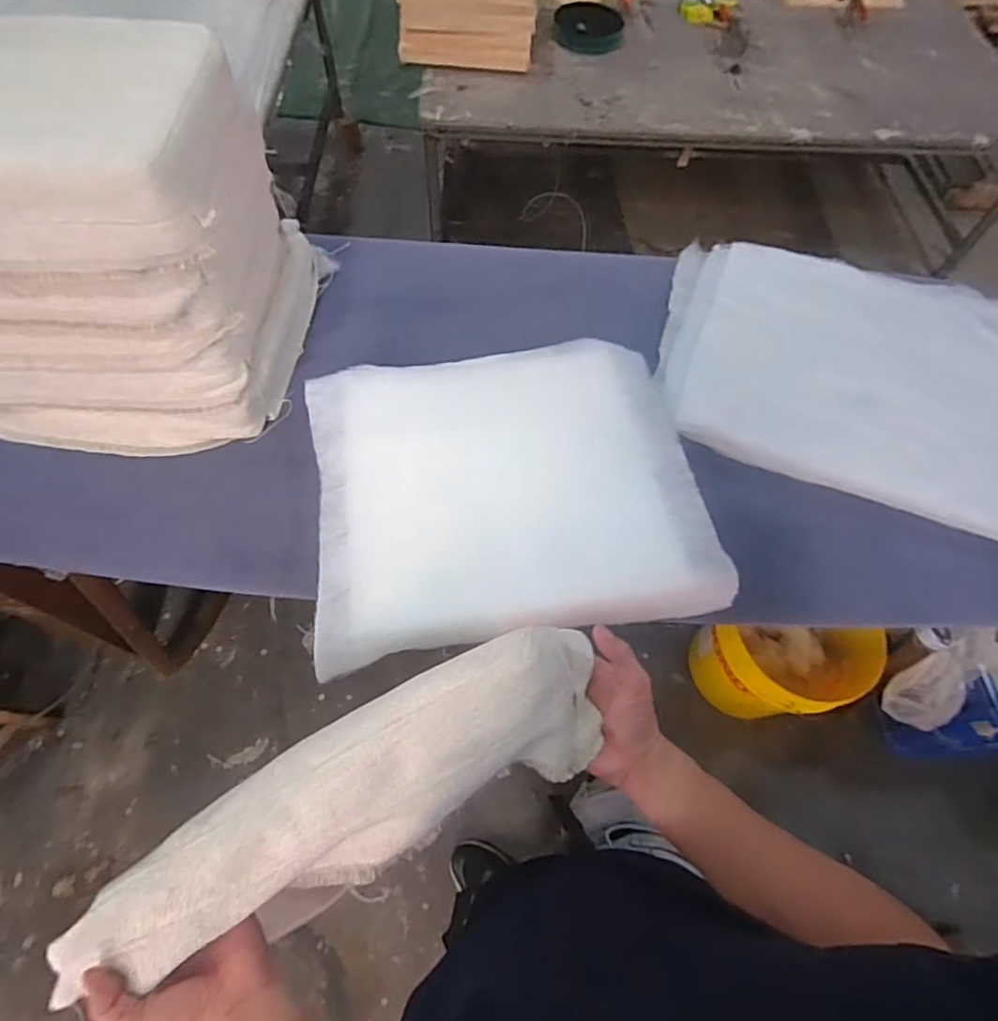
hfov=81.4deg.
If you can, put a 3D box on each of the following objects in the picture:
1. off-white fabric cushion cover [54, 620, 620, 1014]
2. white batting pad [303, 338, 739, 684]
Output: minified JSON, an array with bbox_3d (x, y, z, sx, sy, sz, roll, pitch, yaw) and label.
[{"bbox_3d":[-0.125,0.239,0.474,0.453,0.080,0.117,-28,66,-5],"label":"off-white fabric cushion cover"},{"bbox_3d":[0.012,-0.031,0.850,0.534,0.097,0.424,-8,63,-7],"label":"white batting pad"}]

